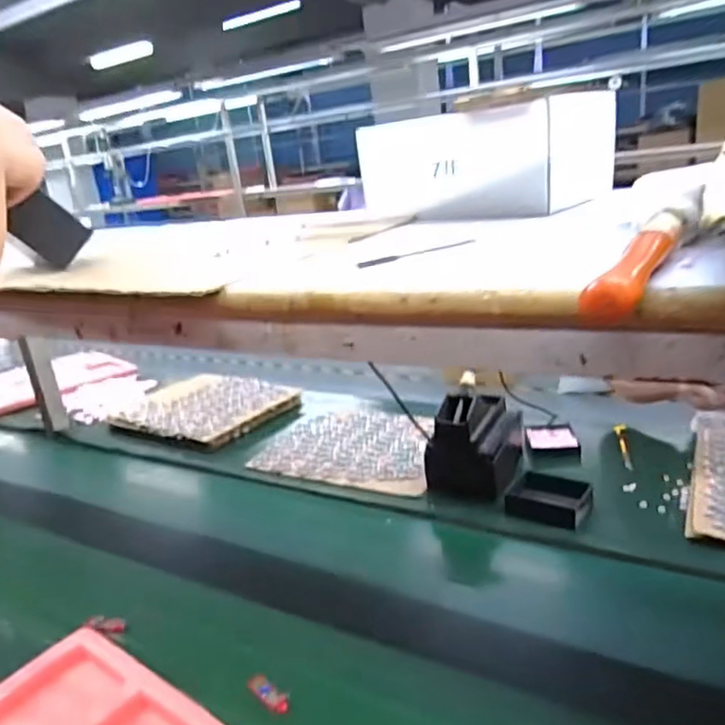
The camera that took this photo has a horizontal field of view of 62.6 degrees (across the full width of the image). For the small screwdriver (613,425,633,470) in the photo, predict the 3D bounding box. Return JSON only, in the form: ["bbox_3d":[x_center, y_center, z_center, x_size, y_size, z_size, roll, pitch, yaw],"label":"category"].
[{"bbox_3d":[0.440,0.142,1.000,0.020,0.015,0.158,-1,21,17],"label":"small screwdriver"}]

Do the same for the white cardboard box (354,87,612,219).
[{"bbox_3d":[0.119,-0.204,0.592,0.205,0.086,0.144,11,27,41],"label":"white cardboard box"}]

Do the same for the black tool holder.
[{"bbox_3d":[0.178,0.121,0.946,0.121,0.144,0.150,5,24,31],"label":"black tool holder"}]

